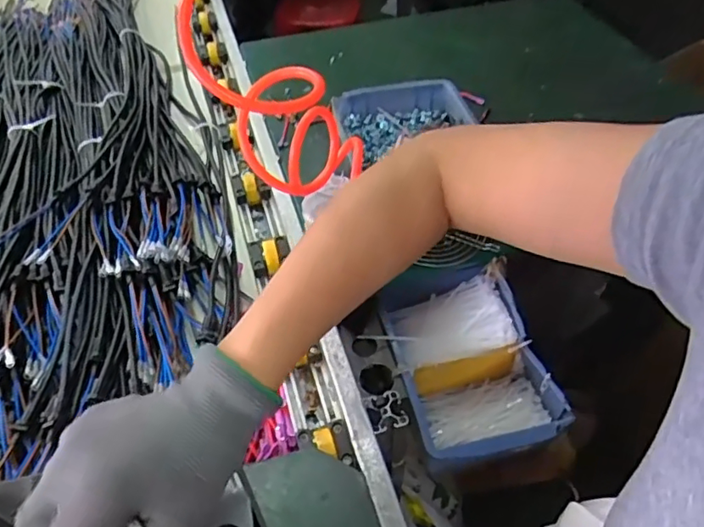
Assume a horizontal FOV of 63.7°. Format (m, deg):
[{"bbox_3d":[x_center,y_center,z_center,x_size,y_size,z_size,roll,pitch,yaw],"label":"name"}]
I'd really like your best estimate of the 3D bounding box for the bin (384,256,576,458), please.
[{"bbox_3d":[0.137,0.124,0.675,0.165,0.073,0.224,-10,48,-7],"label":"bin"}]

